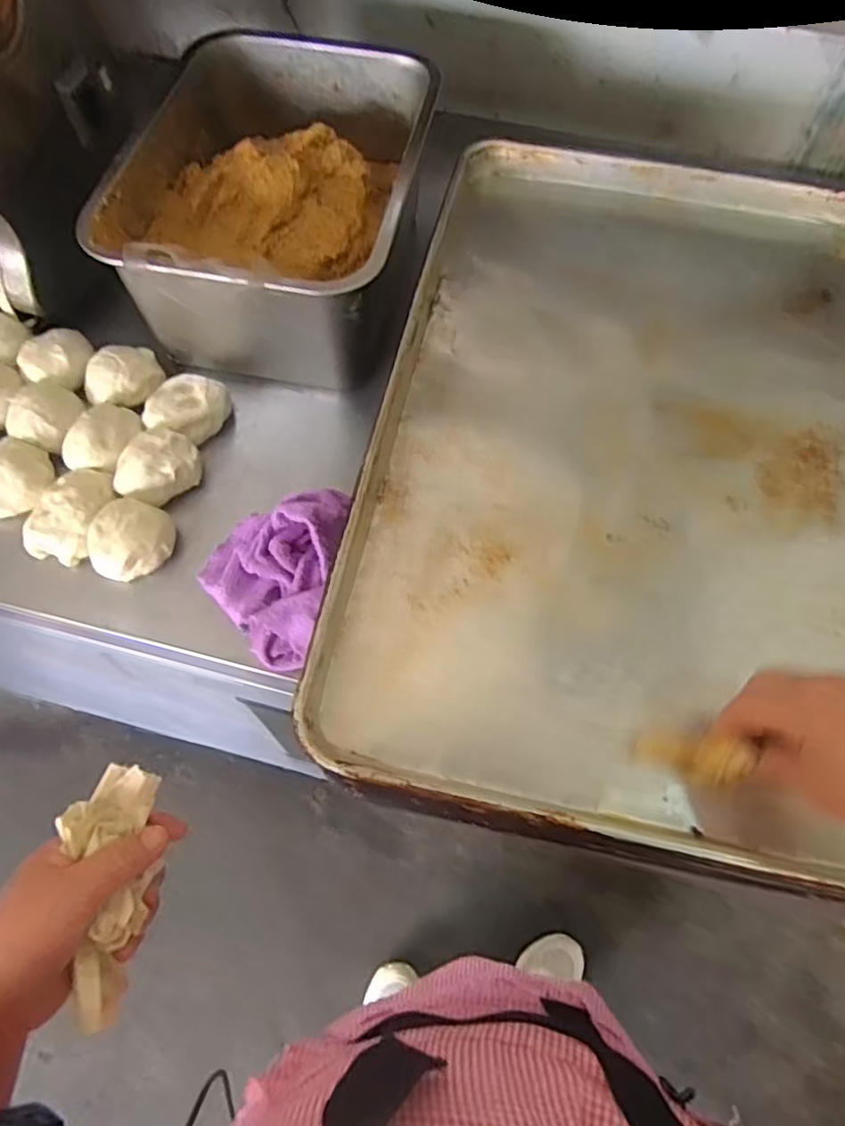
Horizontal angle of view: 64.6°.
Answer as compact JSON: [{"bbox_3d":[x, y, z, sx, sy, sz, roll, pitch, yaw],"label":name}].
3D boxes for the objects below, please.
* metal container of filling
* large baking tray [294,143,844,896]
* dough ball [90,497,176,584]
[{"bbox_3d":[-0.136,-0.348,0.667,0.257,0.166,0.367,8,63,4],"label":"metal container of filling"},{"bbox_3d":[0.173,-0.099,0.518,0.396,0.040,0.601,11,64,6],"label":"large baking tray"},{"bbox_3d":[-0.254,-0.024,0.581,0.070,0.040,0.064,0,63,0],"label":"dough ball"}]

